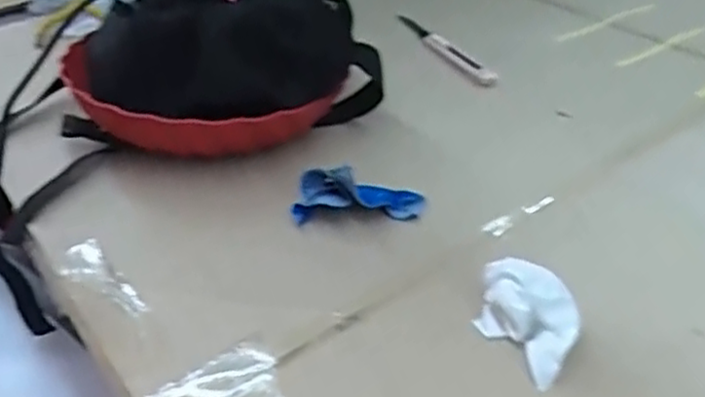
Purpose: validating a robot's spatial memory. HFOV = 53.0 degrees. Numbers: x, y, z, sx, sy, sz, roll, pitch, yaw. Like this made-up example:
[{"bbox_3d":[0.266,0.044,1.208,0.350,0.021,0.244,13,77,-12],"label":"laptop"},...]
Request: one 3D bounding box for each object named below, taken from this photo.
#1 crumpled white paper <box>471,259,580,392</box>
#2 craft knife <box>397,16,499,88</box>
[{"bbox_3d":[0.098,0.065,0.391,0.039,0.039,0.062,-24,42,-23],"label":"crumpled white paper"},{"bbox_3d":[0.093,-0.152,0.705,0.029,0.009,0.174,-16,39,-15],"label":"craft knife"}]

